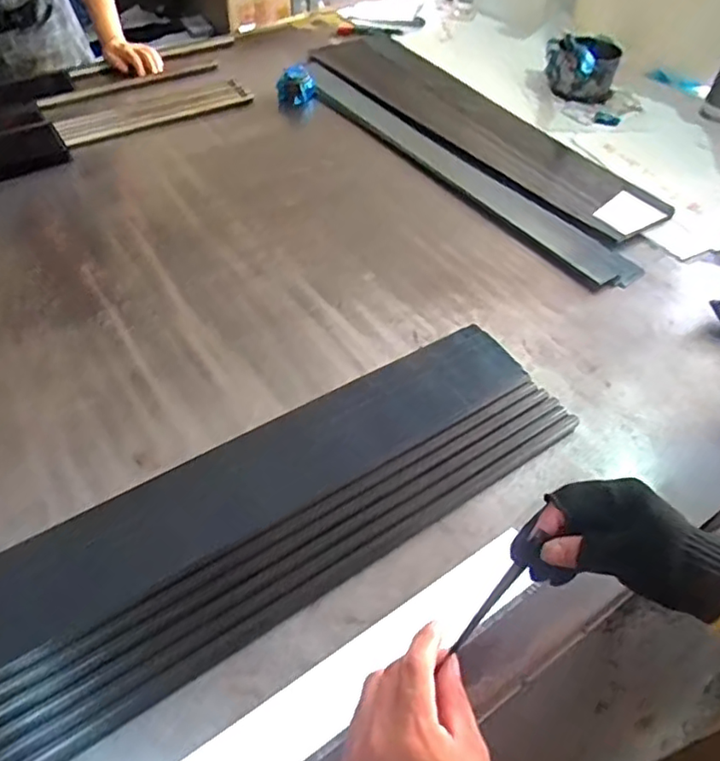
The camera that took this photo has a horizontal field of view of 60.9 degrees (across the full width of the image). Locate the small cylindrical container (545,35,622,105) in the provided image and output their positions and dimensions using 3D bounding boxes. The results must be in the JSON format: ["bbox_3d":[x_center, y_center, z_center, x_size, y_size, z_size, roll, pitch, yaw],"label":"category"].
[{"bbox_3d":[0.481,-0.688,1.337,0.159,0.120,0.151,3,50,-4],"label":"small cylindrical container"}]

